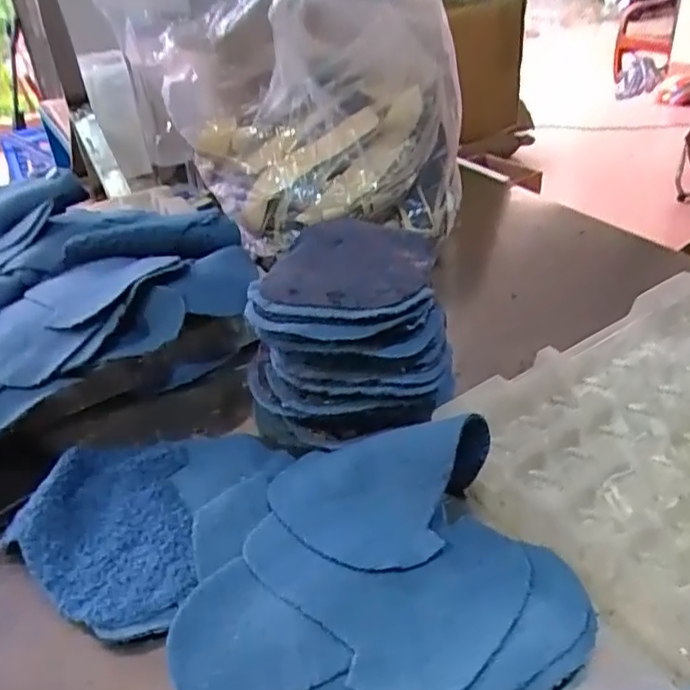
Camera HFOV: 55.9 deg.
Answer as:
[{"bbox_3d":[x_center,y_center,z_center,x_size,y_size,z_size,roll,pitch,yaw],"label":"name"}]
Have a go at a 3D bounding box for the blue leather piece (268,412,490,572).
[{"bbox_3d":[0.013,0.083,0.393,0.132,0.043,0.094,6,35,16],"label":"blue leather piece"}]

